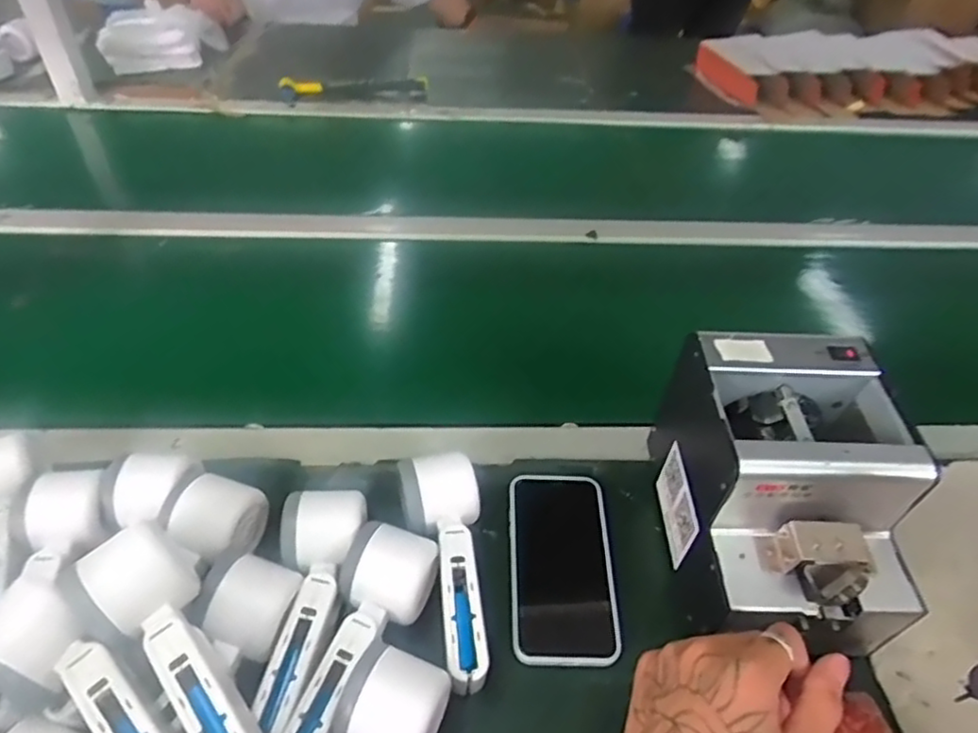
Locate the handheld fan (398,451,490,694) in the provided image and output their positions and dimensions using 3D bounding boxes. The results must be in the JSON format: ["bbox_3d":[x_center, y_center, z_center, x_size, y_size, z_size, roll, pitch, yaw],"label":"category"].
[{"bbox_3d":[-0.021,0.137,0.449,0.054,0.049,0.157,-10,46,-14],"label":"handheld fan"}]

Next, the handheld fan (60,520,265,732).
[{"bbox_3d":[-0.171,0.165,0.360,0.061,0.045,0.161,-33,69,-31],"label":"handheld fan"}]

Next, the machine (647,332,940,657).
[{"bbox_3d":[0.206,0.082,0.444,0.131,0.134,0.172,3,45,-1],"label":"machine"}]

